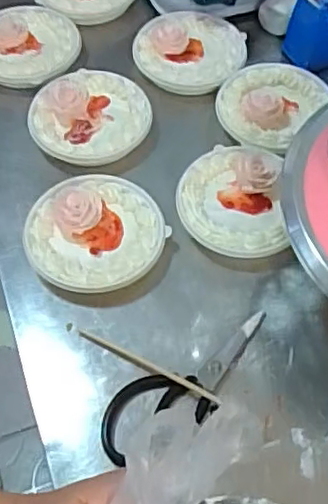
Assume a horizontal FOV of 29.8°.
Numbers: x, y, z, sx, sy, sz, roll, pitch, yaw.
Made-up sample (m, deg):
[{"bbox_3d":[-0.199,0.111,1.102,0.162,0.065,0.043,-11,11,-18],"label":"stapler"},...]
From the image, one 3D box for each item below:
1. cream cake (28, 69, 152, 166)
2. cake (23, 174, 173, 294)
[{"bbox_3d":[-0.085,-0.158,0.706,0.137,0.039,0.134,-5,58,-5],"label":"cream cake"},{"bbox_3d":[-0.068,-0.020,0.622,0.139,0.045,0.128,1,58,-1],"label":"cake"}]

